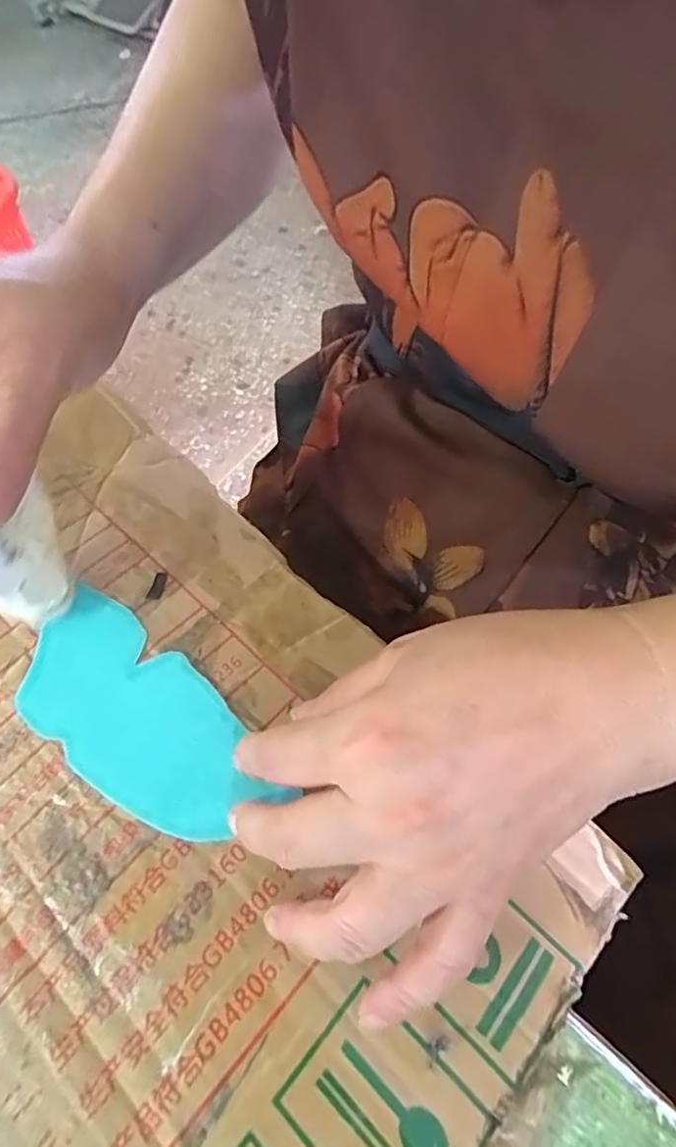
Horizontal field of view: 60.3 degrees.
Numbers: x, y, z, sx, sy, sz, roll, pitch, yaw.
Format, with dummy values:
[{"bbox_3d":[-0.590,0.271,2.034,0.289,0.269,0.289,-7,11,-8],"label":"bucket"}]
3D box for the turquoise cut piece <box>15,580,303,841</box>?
[{"bbox_3d":[-0.089,0.064,0.258,0.134,0.004,0.061,35,68,18],"label":"turquoise cut piece"}]

